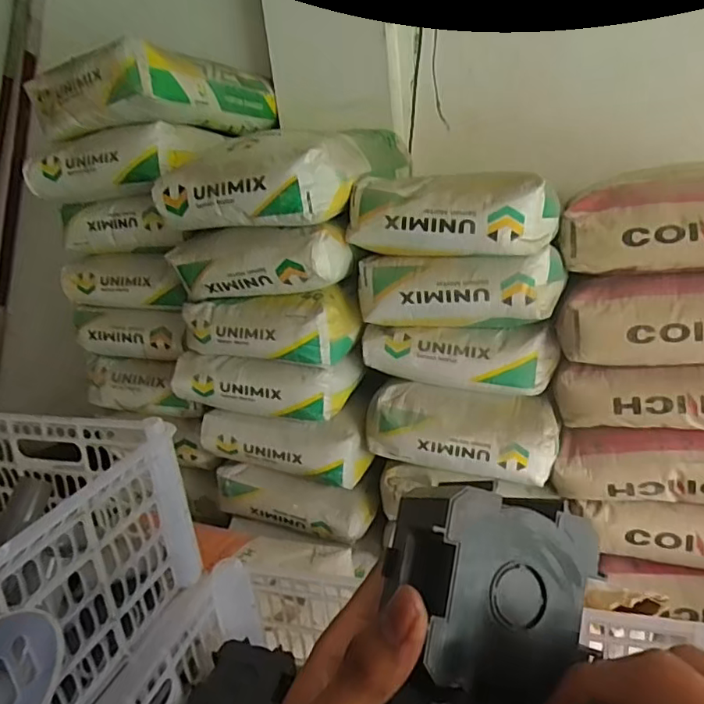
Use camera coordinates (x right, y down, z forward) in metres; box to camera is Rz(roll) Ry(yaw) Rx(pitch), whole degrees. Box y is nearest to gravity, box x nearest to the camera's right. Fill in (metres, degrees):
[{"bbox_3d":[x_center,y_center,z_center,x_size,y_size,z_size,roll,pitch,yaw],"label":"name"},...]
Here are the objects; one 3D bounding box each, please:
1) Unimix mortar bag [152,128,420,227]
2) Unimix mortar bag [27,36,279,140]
[{"bbox_3d":[-0.116,-0.374,1.185,0.360,0.139,0.500,2,21,22],"label":"Unimix mortar bag"},{"bbox_3d":[-0.454,-0.589,1.326,0.366,0.148,0.467,2,21,22],"label":"Unimix mortar bag"}]

